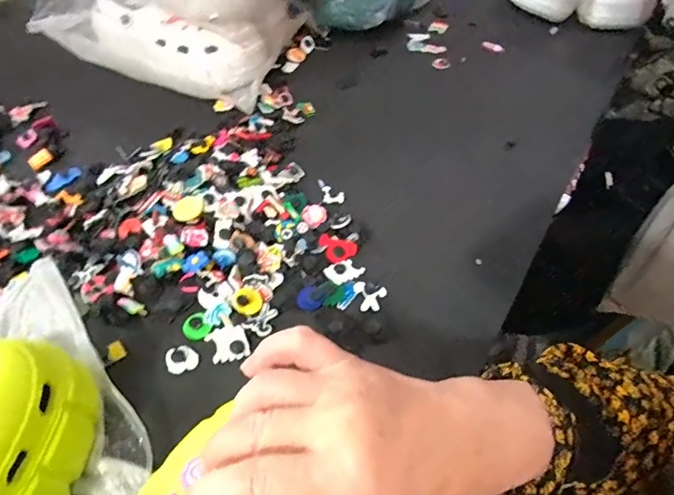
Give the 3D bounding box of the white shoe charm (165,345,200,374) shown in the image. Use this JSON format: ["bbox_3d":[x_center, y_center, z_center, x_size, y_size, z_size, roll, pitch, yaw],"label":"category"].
[{"bbox_3d":[-0.126,0.091,0.362,0.025,0.006,0.022,-20,54,-17],"label":"white shoe charm"}]

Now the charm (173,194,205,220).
[{"bbox_3d":[-0.149,-0.040,0.445,0.032,0.004,0.027,-37,60,-27],"label":"charm"}]

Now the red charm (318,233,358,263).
[{"bbox_3d":[-0.001,0.001,0.433,0.036,0.011,0.026,16,52,12],"label":"red charm"}]

